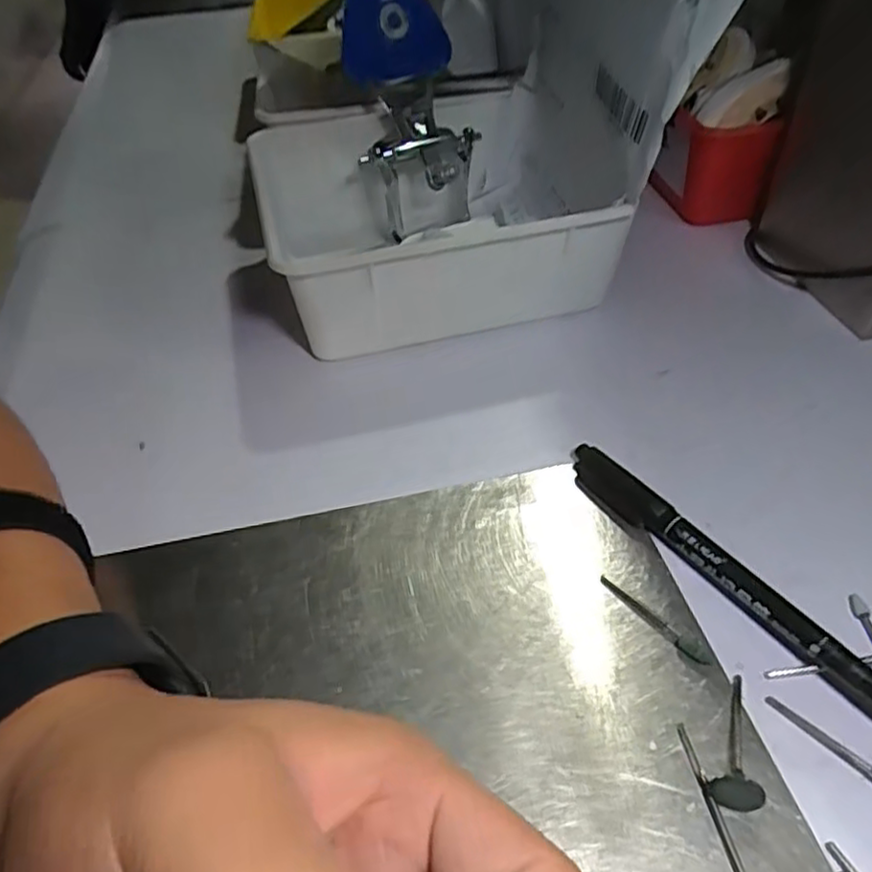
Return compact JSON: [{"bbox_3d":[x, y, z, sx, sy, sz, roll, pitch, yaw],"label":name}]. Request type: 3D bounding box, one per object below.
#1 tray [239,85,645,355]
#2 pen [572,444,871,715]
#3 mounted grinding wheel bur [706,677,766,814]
[{"bbox_3d":[-0.007,-0.117,0.372,0.163,0.061,0.162,-15,47,-11],"label":"tray"},{"bbox_3d":[0.098,0.046,0.244,0.013,0.016,0.135,-29,51,-23],"label":"pen"},{"bbox_3d":[0.090,0.093,0.207,0.014,0.015,0.041,13,31,16],"label":"mounted grinding wheel bur"}]

